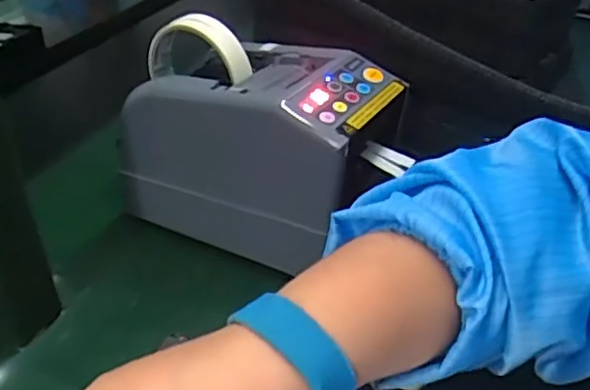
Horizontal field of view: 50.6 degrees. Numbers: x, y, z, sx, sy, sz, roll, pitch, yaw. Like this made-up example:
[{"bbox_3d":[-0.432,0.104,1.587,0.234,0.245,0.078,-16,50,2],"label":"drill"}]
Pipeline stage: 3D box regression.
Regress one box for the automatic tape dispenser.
[{"bbox_3d":[-0.026,-0.042,0.462,0.187,0.147,0.113,18,39,26],"label":"automatic tape dispenser"}]

